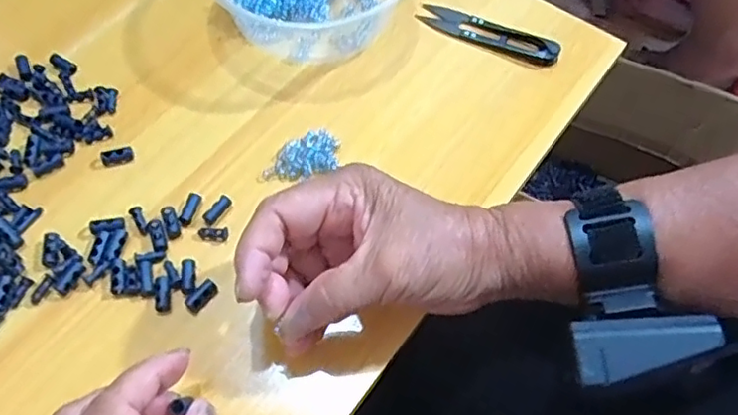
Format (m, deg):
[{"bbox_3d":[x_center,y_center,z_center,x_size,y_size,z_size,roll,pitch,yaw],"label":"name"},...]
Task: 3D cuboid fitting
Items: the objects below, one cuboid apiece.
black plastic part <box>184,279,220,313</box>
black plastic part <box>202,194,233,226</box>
[{"bbox_3d":[-0.091,0.048,0.332,0.009,0.005,0.019,40,66,18],"label":"black plastic part"},{"bbox_3d":[-0.089,0.001,0.358,0.008,0.004,0.020,33,64,15],"label":"black plastic part"}]

